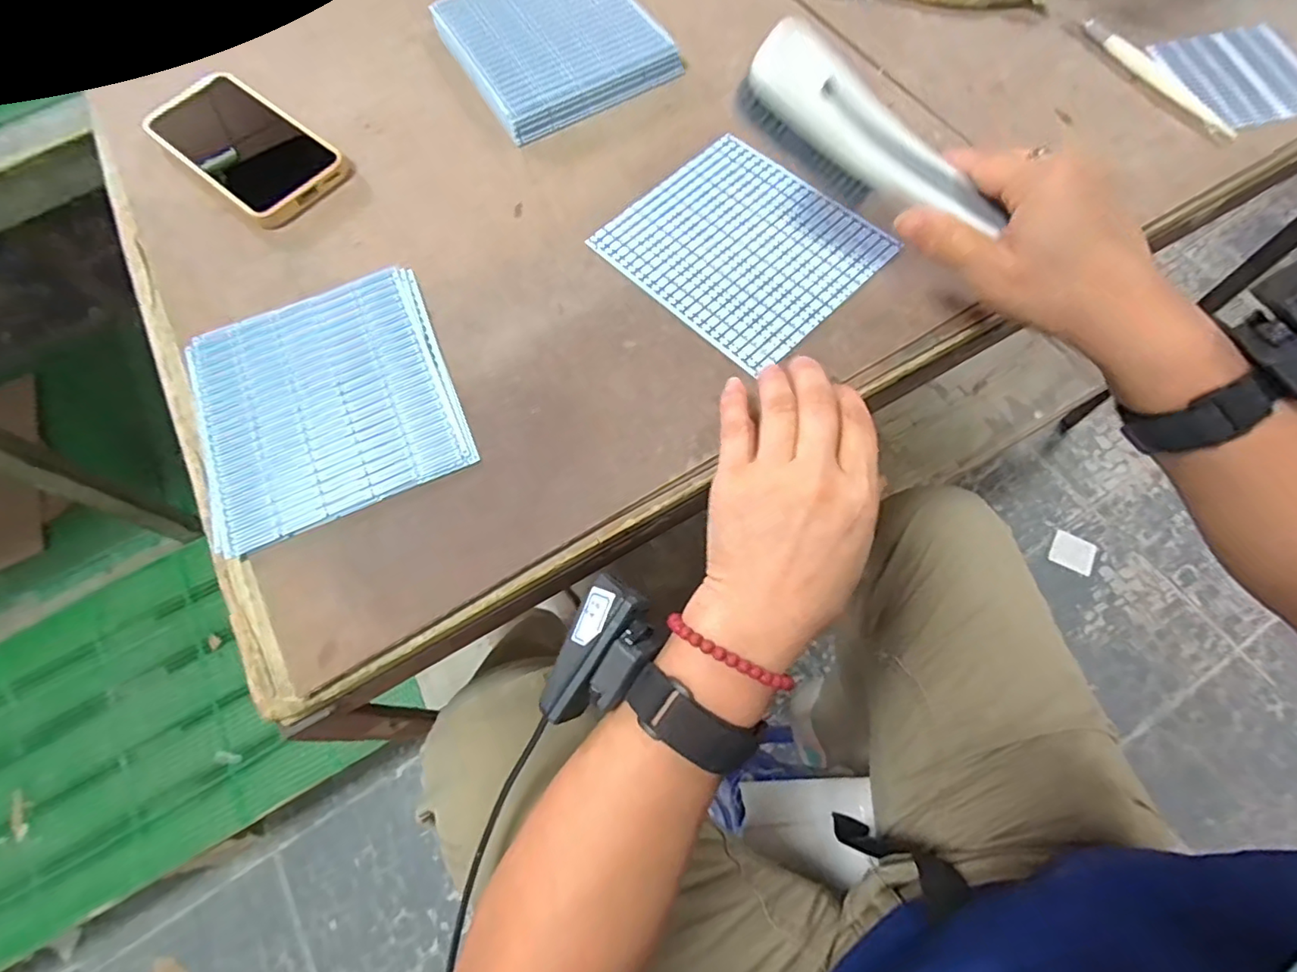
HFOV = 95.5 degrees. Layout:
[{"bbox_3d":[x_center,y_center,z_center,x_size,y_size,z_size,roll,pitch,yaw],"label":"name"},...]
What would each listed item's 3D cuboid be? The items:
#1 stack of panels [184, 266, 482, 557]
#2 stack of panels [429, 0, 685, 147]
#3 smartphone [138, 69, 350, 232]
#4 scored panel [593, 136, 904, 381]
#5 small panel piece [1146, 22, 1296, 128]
[{"bbox_3d":[-0.194,-0.054,0.353,0.145,0.006,0.160,-23,68,-7],"label":"stack of panels"},{"bbox_3d":[-0.077,-0.352,0.461,0.139,0.020,0.172,-27,69,-8],"label":"stack of panels"},{"bbox_3d":[-0.300,-0.253,0.437,0.169,0.012,0.077,37,74,17],"label":"smartphone"},{"bbox_3d":[0.060,-0.158,0.382,0.134,0.004,0.153,-42,71,-14],"label":"scored panel"},{"bbox_3d":[0.414,-0.288,0.410,0.095,0.005,0.090,-12,67,-2],"label":"small panel piece"}]

